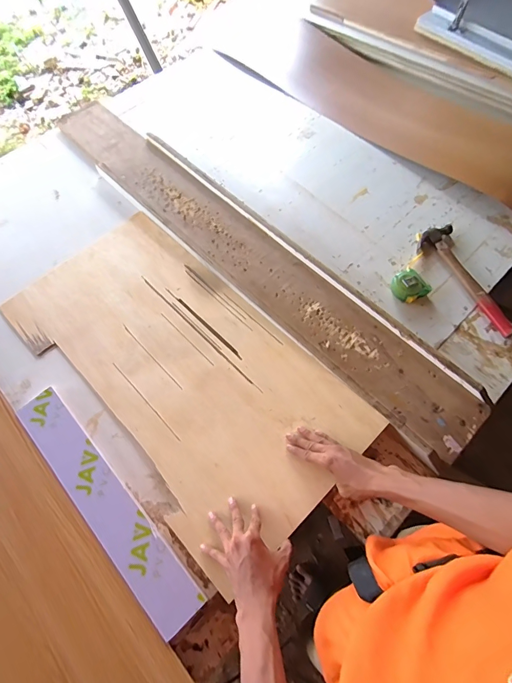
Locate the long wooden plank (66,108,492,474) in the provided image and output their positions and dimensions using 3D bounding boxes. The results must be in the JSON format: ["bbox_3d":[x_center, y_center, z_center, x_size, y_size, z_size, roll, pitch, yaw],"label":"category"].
[{"bbox_3d":[-0.067,-0.258,0.905,0.183,0.026,1.305,-40,68,-17],"label":"long wooden plank"}]

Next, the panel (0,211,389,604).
[{"bbox_3d":[-0.173,0.035,0.793,0.399,0.016,0.783,-43,67,-14],"label":"panel"}]

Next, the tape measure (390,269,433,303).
[{"bbox_3d":[0.339,-0.121,0.831,0.064,0.033,0.073,-31,66,-13],"label":"tape measure"}]

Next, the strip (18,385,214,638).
[{"bbox_3d":[-0.273,0.274,0.662,0.077,0.011,0.482,-40,68,-17],"label":"strip"}]

